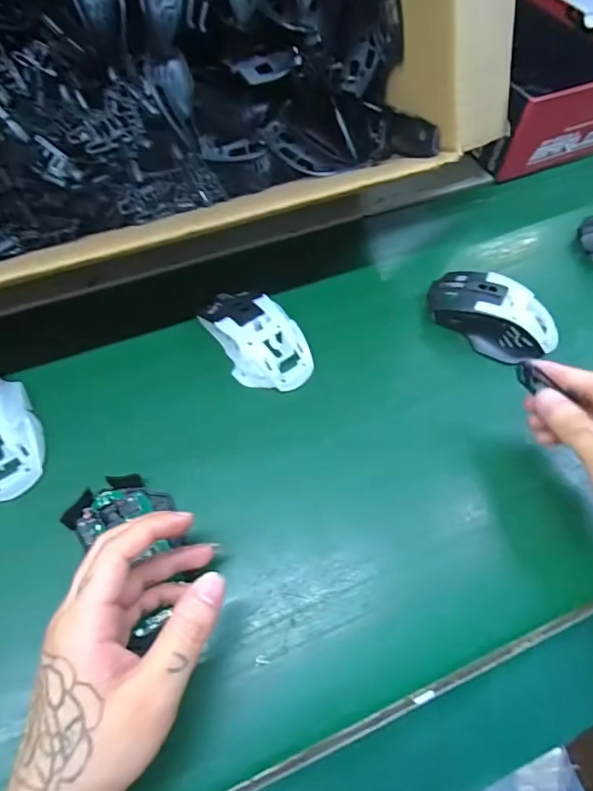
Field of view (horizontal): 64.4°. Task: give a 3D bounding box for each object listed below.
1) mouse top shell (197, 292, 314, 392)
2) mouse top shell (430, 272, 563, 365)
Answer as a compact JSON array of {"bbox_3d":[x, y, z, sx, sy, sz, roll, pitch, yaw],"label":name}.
[{"bbox_3d":[-0.033,-0.051,0.402,0.070,0.035,0.108,-27,65,-15],"label":"mouse top shell"},{"bbox_3d":[0.173,-0.072,0.416,0.111,0.038,0.061,37,66,17],"label":"mouse top shell"}]

